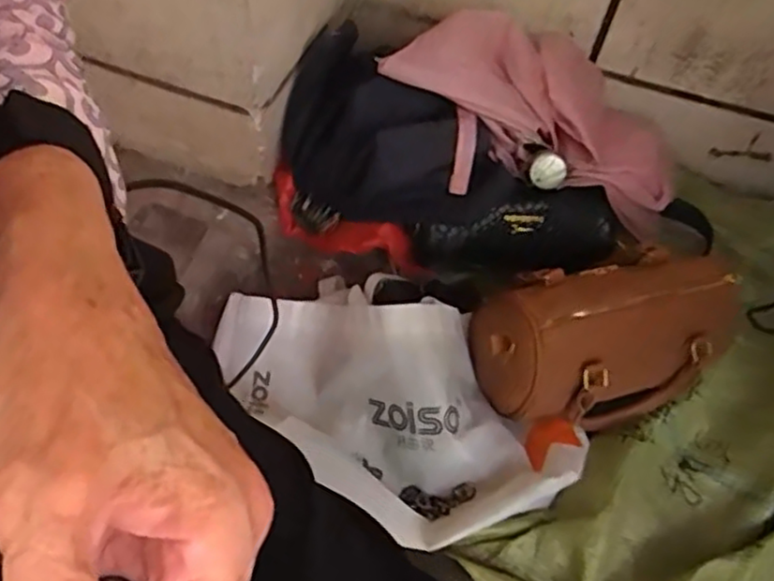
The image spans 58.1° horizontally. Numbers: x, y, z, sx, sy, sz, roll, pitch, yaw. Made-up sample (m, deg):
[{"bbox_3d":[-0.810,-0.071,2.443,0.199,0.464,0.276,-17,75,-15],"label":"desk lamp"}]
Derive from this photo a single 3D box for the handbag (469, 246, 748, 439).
[{"bbox_3d":[0.212,0.045,0.682,0.242,0.133,0.138,-14,59,-14],"label":"handbag"}]

